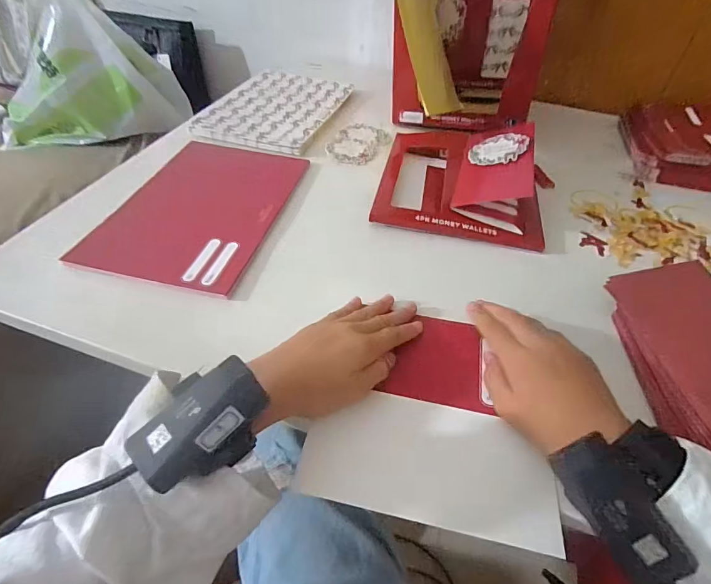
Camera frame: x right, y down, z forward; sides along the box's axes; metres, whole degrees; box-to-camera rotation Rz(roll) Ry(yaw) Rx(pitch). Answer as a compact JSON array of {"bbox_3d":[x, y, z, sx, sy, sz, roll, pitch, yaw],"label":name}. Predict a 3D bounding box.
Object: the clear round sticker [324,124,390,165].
[{"bbox_3d":[0.003,-0.222,0.597,0.076,0.006,0.117,23,48,17],"label":"clear round sticker"}]

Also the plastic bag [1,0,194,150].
[{"bbox_3d":[-0.491,-0.393,0.718,0.335,0.214,0.100,-15,48,-19],"label":"plastic bag"}]

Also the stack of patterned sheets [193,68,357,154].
[{"bbox_3d":[-0.125,-0.301,0.651,0.179,0.017,0.267,15,46,10],"label":"stack of patterned sheets"}]

